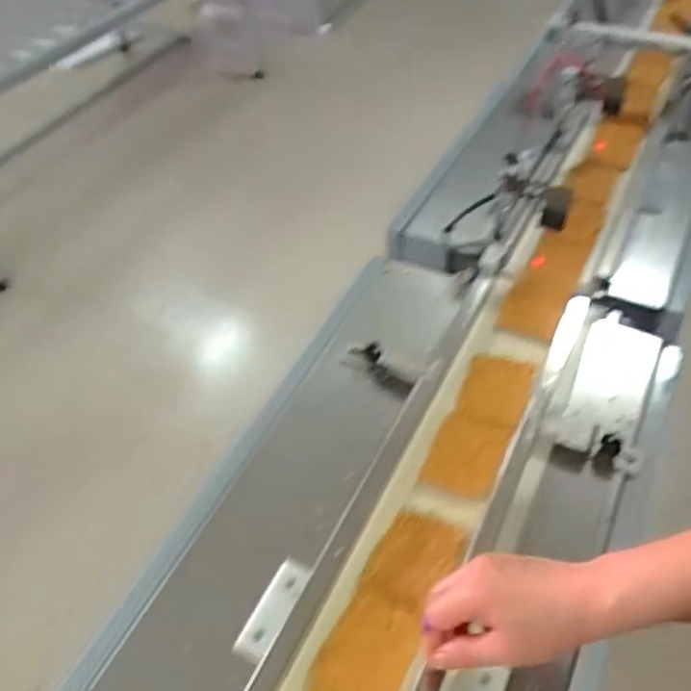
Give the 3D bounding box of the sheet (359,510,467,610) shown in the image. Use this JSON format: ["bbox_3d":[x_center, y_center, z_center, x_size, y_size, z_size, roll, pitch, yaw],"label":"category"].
[{"bbox_3d":[0.062,0.191,0.584,0.066,0.004,0.088,29,54,13],"label":"sheet"}]

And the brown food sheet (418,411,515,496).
[{"bbox_3d":[0.121,0.108,0.650,0.066,0.004,0.096,18,52,19],"label":"brown food sheet"}]

